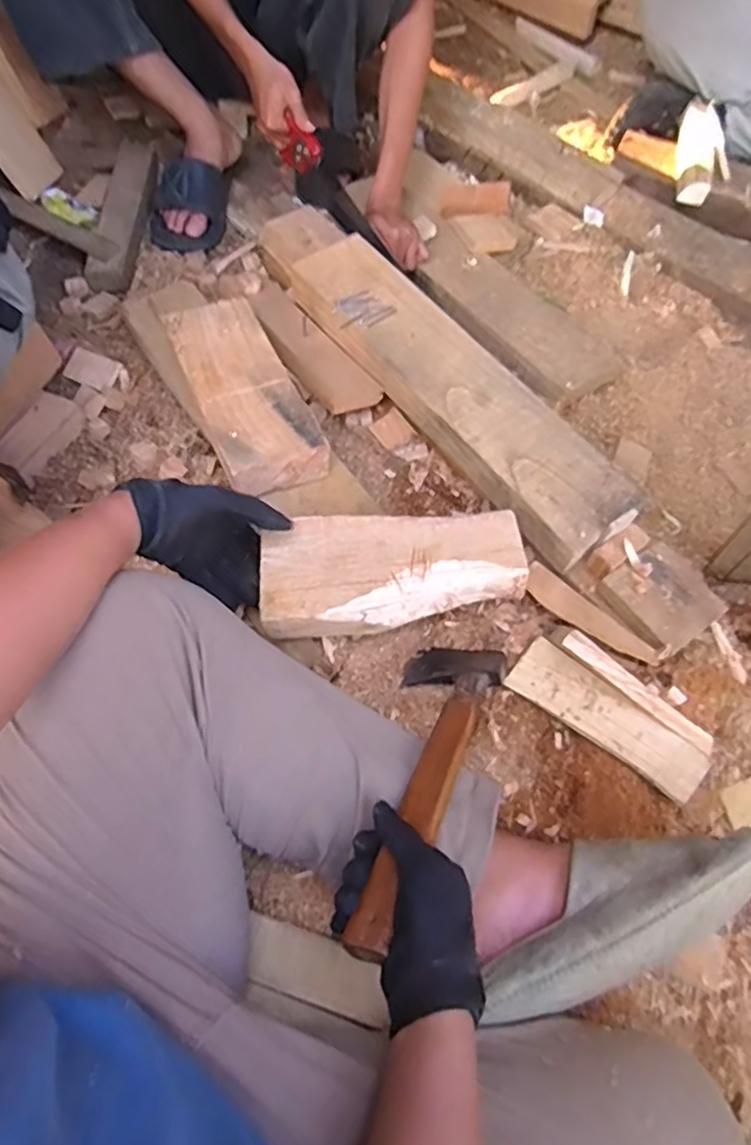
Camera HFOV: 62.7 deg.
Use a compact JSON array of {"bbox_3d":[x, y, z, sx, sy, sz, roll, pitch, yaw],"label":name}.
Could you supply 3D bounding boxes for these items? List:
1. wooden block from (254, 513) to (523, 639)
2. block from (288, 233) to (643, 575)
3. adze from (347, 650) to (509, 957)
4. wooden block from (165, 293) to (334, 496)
[{"bbox_3d":[0.018,-0.003,0.676,0.275,0.064,0.119,-8,62,-6],"label":"wooden block"},{"bbox_3d":[0.088,-0.241,0.785,0.131,0.058,0.562,-32,67,-18],"label":"block"},{"bbox_3d":[0.043,0.183,0.571,0.091,0.055,0.321,20,41,9],"label":"adze"},{"bbox_3d":[-0.174,-0.229,0.785,0.126,0.054,0.290,-23,64,-15],"label":"wooden block"}]

